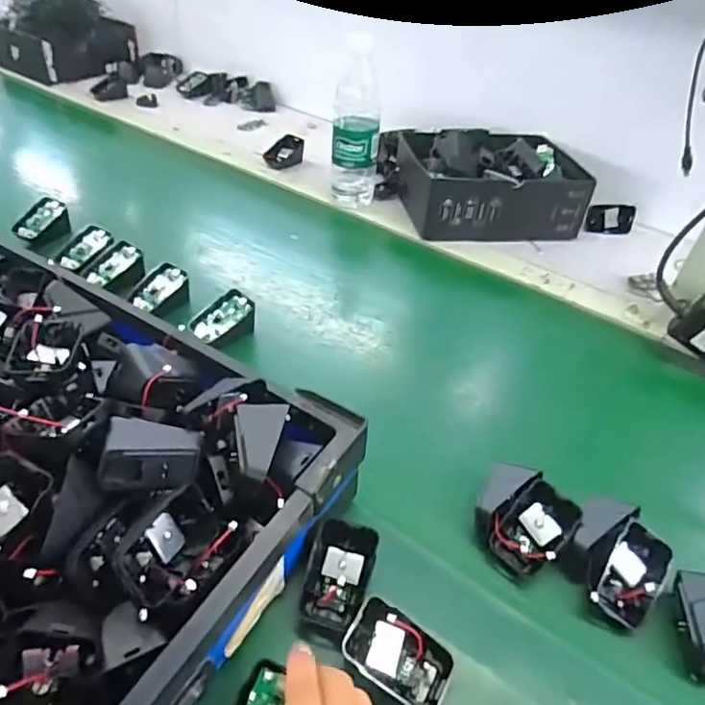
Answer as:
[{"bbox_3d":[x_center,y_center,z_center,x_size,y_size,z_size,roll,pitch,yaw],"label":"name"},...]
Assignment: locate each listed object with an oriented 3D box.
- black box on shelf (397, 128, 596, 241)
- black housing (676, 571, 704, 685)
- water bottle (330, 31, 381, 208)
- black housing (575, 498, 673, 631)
[{"bbox_3d":[0.206,-0.253,0.821,0.257,0.086,0.183,-4,43,-9],"label":"black box on shelf"},{"bbox_3d":[0.244,0.189,0.392,0.034,0.041,0.066,24,46,20],"label":"black housing"},{"bbox_3d":[0.005,-0.317,0.780,0.066,0.209,0.065,4,42,-1],"label":"water bottle"},{"bbox_3d":[0.200,0.155,0.419,0.068,0.047,0.068,31,48,26],"label":"black housing"}]

